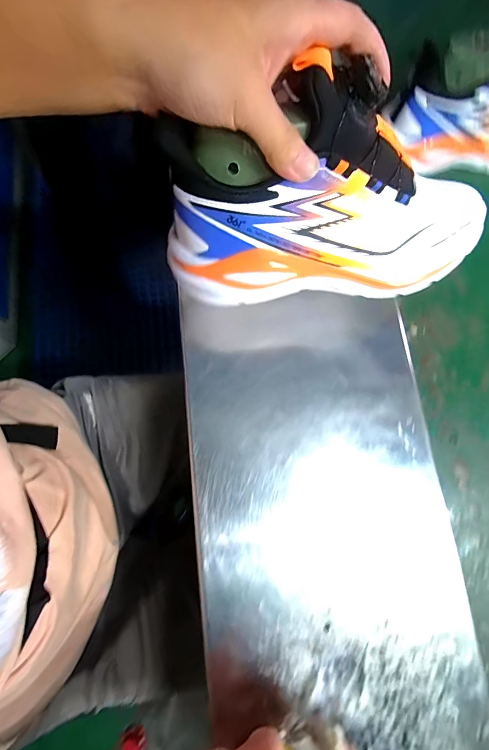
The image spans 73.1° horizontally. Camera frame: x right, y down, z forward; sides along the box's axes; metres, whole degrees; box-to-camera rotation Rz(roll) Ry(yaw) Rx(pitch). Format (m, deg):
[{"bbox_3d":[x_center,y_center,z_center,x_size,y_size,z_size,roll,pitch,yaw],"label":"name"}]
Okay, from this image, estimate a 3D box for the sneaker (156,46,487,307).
[{"bbox_3d":[0.067,-0.129,0.236,0.240,0.121,0.090,-4,70,-2],"label":"sneaker"}]

